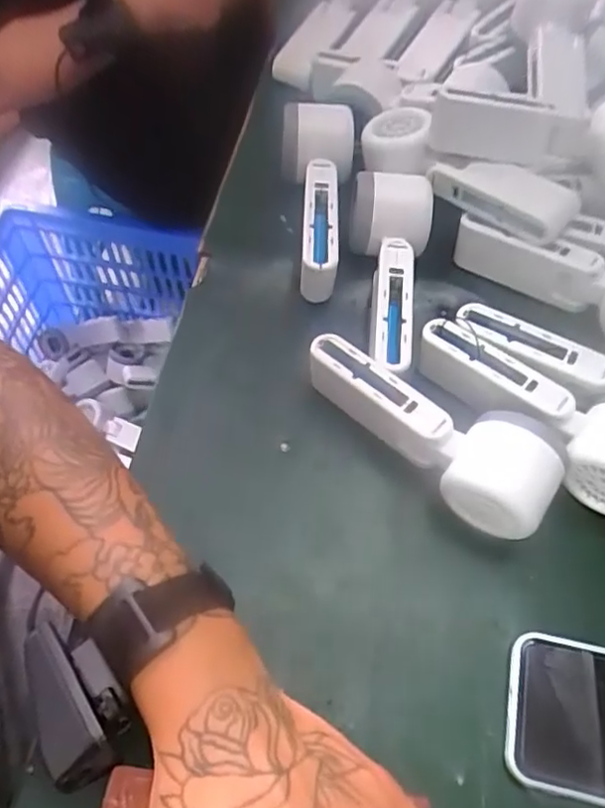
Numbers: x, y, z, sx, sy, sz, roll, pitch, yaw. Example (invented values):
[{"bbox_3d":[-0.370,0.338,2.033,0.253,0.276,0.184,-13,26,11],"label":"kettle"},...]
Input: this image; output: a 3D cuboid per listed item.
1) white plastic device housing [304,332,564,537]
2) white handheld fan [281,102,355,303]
[{"bbox_3d":[0.074,0.013,0.387,0.165,0.051,0.053,38,66,17],"label":"white plastic device housing"},{"bbox_3d":[0.011,-0.152,0.477,0.056,0.060,0.153,0,61,-2],"label":"white handheld fan"}]

